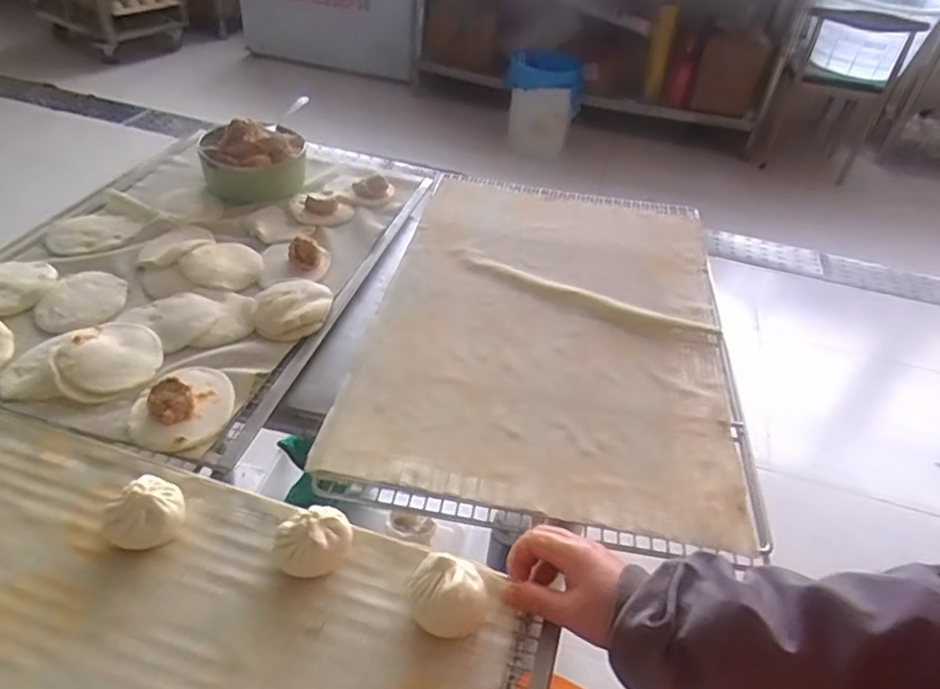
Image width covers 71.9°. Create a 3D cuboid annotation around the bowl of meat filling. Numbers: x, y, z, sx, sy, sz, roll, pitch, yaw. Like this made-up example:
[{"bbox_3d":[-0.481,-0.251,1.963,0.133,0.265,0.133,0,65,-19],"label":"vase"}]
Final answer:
[{"bbox_3d":[-0.310,-0.271,0.928,0.143,0.084,0.117,-7,42,-17],"label":"bowl of meat filling"}]

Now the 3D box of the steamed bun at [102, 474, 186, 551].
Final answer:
[{"bbox_3d":[-0.248,0.130,0.496,0.058,0.039,0.052,-27,51,-35],"label":"steamed bun"}]

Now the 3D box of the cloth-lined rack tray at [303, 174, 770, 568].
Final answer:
[{"bbox_3d":[0.098,-0.038,0.765,0.395,0.029,0.596,10,40,3],"label":"cloth-lined rack tray"}]

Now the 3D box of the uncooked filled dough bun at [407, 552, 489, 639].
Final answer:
[{"bbox_3d":[-0.016,0.184,0.471,0.055,0.043,0.048,6,40,-2],"label":"uncooked filled dough bun"}]

